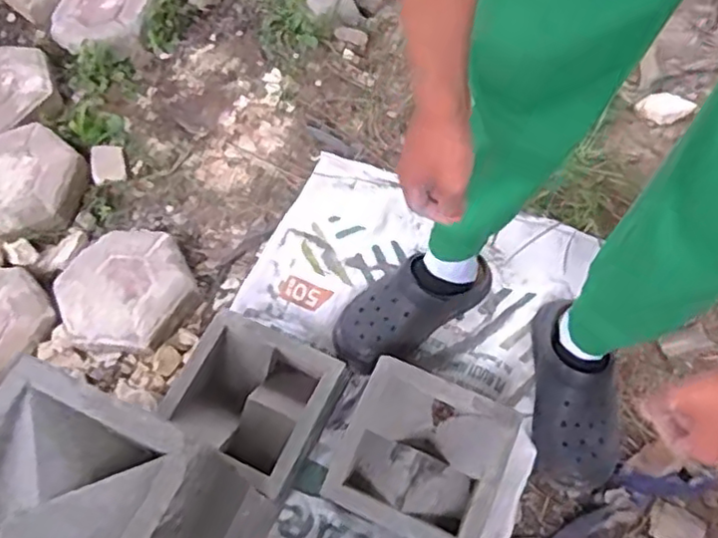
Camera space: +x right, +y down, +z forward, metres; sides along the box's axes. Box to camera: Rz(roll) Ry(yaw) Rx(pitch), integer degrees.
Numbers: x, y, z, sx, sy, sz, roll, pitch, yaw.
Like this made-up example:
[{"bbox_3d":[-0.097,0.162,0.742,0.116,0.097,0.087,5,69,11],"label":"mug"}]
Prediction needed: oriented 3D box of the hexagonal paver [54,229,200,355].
[{"bbox_3d":[-0.356,0.032,1.003,0.191,0.045,0.204,-25,64,-15],"label":"hexagonal paver"}]

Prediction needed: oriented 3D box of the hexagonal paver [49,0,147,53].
[{"bbox_3d":[-0.508,-0.501,1.277,0.185,0.048,0.207,3,60,0],"label":"hexagonal paver"}]

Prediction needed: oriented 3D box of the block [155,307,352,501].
[{"bbox_3d":[-0.152,0.185,0.905,0.203,0.095,0.201,23,62,11],"label":"block"}]

